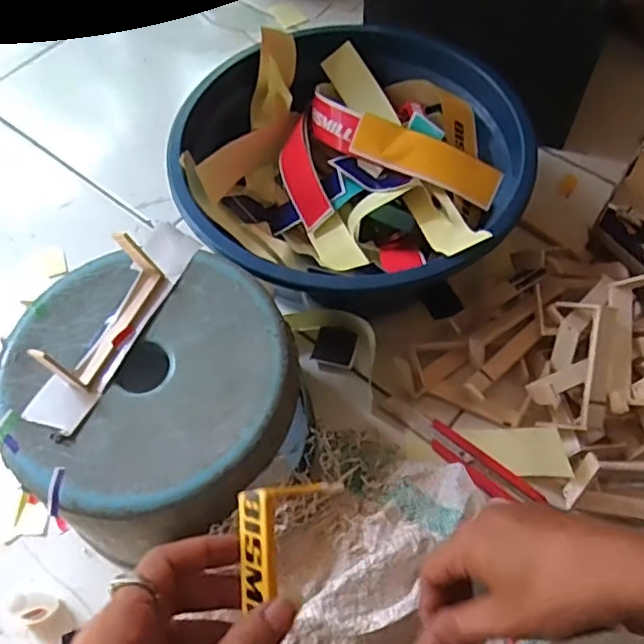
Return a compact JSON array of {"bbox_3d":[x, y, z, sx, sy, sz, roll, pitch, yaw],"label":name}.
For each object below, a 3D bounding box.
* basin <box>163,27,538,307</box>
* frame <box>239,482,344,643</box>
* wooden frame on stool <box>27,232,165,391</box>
[{"bbox_3d":[0.029,-0.161,0.666,0.338,0.122,0.323,-1,59,1],"label":"basin"},{"bbox_3d":[-0.013,0.138,0.305,0.054,0.015,0.113,-7,74,-3],"label":"frame"},{"bbox_3d":[-0.166,-0.006,0.478,0.017,0.053,0.118,-6,48,51],"label":"wooden frame on stool"}]

